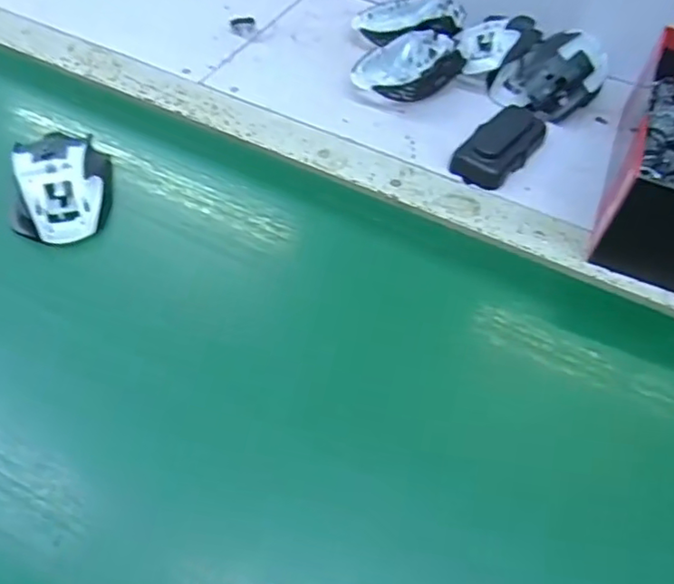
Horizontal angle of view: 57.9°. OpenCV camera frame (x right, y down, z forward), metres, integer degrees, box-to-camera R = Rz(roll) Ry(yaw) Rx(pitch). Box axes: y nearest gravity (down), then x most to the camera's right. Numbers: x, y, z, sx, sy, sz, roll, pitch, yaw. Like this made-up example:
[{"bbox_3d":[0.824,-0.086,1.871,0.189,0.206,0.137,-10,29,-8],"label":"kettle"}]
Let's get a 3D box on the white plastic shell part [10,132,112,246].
[{"bbox_3d":[-0.216,-0.086,0.475,0.072,0.036,0.103,-7,53,-9],"label":"white plastic shell part"}]

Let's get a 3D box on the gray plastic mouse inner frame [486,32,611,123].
[{"bbox_3d":[0.211,-0.219,0.601,0.099,0.054,0.092,30,56,18],"label":"gray plastic mouse inner frame"}]

